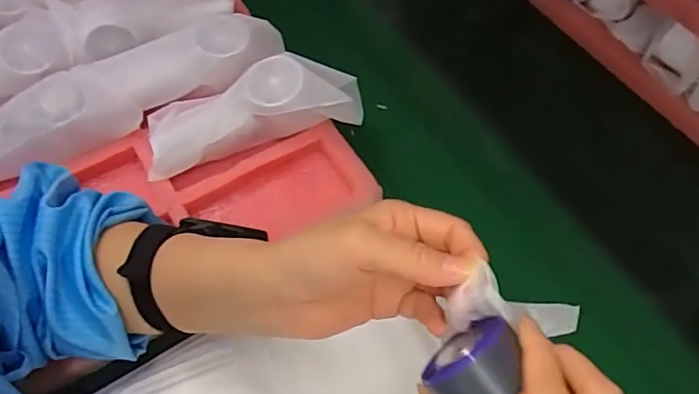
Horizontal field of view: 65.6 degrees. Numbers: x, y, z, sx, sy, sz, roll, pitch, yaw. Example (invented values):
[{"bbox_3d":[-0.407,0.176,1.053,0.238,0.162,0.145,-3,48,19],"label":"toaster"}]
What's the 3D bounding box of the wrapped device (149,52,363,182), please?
[{"bbox_3d":[-0.089,-0.076,0.500,0.192,0.050,0.064,-18,61,3],"label":"wrapped device"}]

